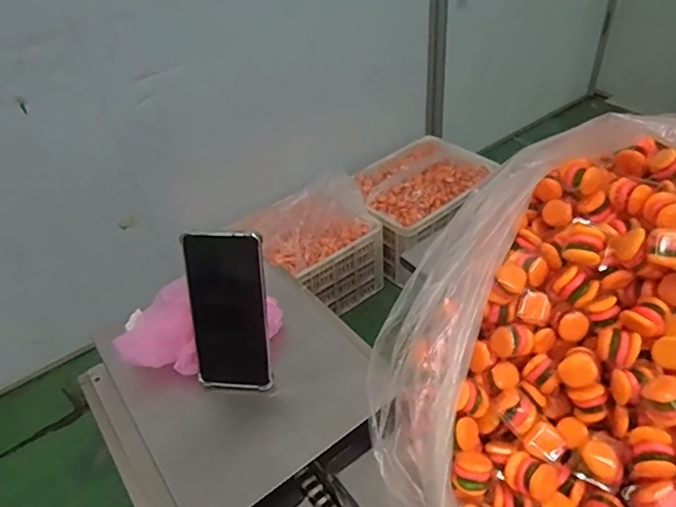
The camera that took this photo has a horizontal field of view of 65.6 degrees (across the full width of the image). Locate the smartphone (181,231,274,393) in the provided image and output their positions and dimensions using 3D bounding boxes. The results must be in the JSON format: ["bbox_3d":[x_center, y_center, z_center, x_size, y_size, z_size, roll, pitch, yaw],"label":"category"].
[{"bbox_3d":[-0.109,0.062,0.525,0.079,0.176,0.019,1,25,3],"label":"smartphone"}]

